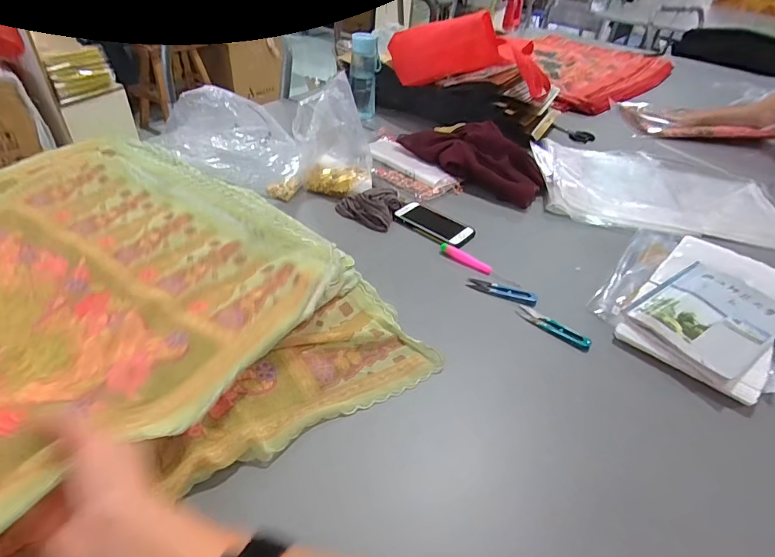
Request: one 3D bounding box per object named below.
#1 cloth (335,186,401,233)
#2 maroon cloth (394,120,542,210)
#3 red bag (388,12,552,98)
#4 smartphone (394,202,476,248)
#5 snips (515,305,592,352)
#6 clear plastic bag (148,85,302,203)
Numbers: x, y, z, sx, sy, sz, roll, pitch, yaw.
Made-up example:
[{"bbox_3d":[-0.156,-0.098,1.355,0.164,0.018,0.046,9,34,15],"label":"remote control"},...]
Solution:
[{"bbox_3d":[-0.035,-0.131,0.777,0.106,0.040,0.081,19,42,14],"label":"cloth"},{"bbox_3d":[0.170,-0.251,0.901,0.123,0.085,0.309,-28,51,-33],"label":"maroon cloth"},{"bbox_3d":[0.190,-0.504,0.999,0.387,0.167,0.097,11,40,5],"label":"red bag"},{"bbox_3d":[0.079,-0.096,0.767,0.135,0.012,0.076,35,48,30],"label":"smartphone"},{"bbox_3d":[0.226,0.066,0.602,0.103,0.014,0.020,33,47,28],"label":"snips"},{"bbox_3d":[-0.297,-0.273,0.859,0.285,0.111,0.158,12,40,7],"label":"clear plastic bag"}]

